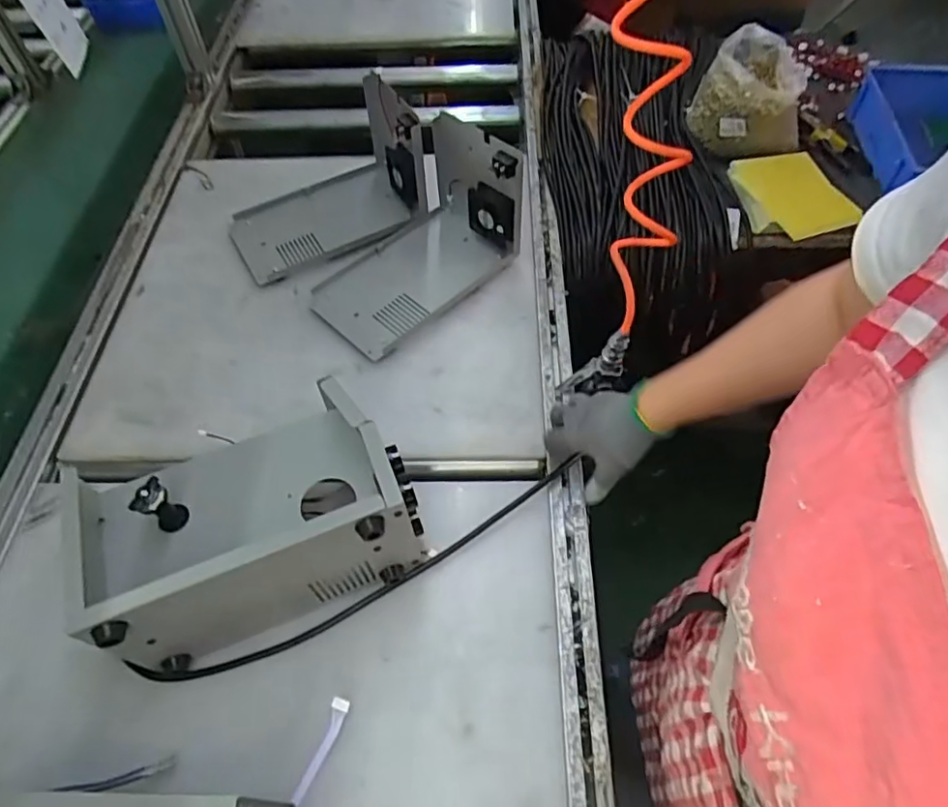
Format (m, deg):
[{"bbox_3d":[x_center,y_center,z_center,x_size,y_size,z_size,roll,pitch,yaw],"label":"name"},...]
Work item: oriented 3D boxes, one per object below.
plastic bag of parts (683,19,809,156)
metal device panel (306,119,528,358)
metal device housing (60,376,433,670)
[{"bbox_3d":[0.455,-0.512,1.032,0.161,0.127,0.169,-5,56,0],"label":"plastic bag of parts"},{"bbox_3d":[-0.085,-0.225,0.834,0.289,0.165,0.158,-40,63,-22],"label":"metal device panel"},{"bbox_3d":[-0.214,0.112,0.610,0.289,0.148,0.178,-20,57,-11],"label":"metal device housing"}]

